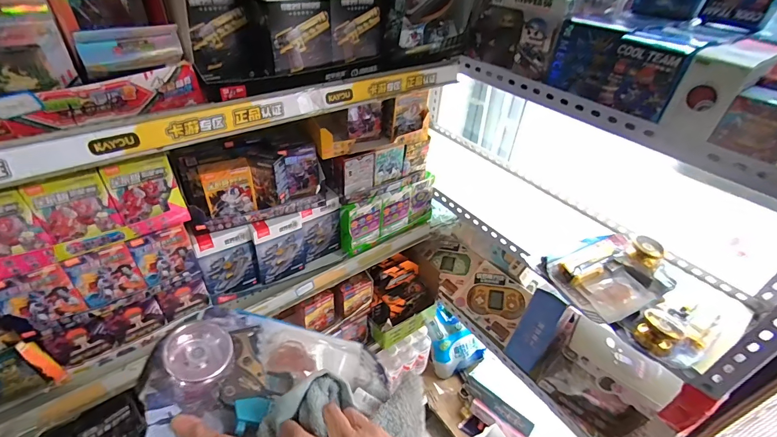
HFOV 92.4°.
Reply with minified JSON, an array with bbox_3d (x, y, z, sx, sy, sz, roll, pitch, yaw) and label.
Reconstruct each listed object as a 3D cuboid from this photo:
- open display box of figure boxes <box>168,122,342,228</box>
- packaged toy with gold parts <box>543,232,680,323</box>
[{"bbox_3d":[-0.231,-0.084,0.664,0.261,0.119,0.134,-15,43,-23],"label":"open display box of figure boxes"},{"bbox_3d":[0.391,0.087,0.652,0.219,0.062,0.143,-17,44,-25],"label":"packaged toy with gold parts"}]

